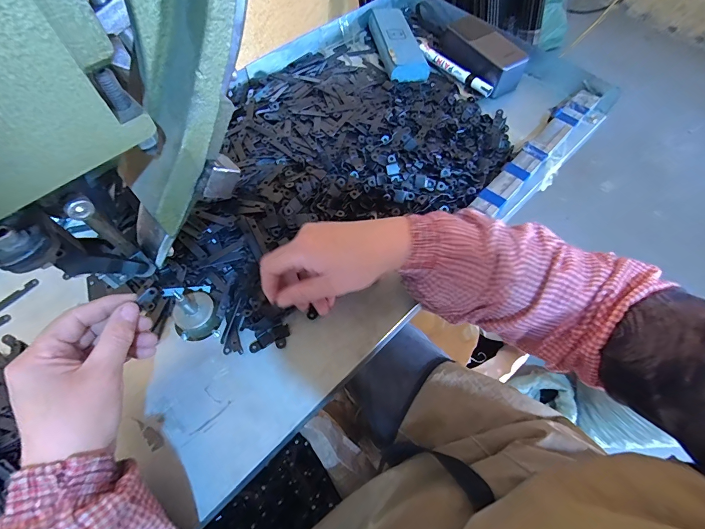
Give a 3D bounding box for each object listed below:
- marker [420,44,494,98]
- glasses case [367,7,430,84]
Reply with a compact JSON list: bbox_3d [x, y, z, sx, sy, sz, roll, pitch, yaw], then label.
[{"bbox_3d":[0.154,-0.298,0.542,0.020,0.018,0.138,-36,68,-19],"label":"marker"},{"bbox_3d":[0.072,-0.355,0.570,0.062,0.032,0.166,-11,63,-8],"label":"glasses case"}]

